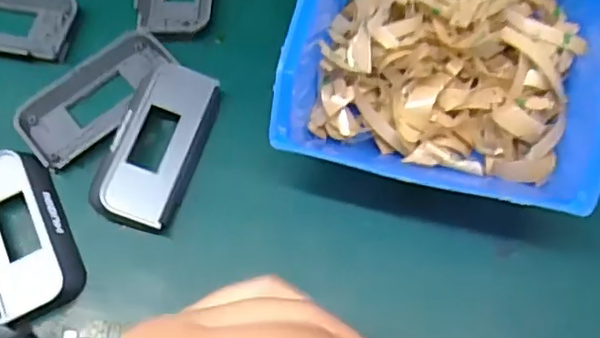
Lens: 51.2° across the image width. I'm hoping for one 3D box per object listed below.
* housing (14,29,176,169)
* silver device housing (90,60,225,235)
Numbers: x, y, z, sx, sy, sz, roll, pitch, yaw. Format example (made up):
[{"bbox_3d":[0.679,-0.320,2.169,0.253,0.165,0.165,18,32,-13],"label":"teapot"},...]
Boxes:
[{"bbox_3d":[-0.093,-0.034,0.290,0.075,0.006,0.033,-41,71,-14],"label":"housing"},{"bbox_3d":[-0.062,-0.011,0.275,0.034,0.015,0.076,14,68,8],"label":"silver device housing"}]

